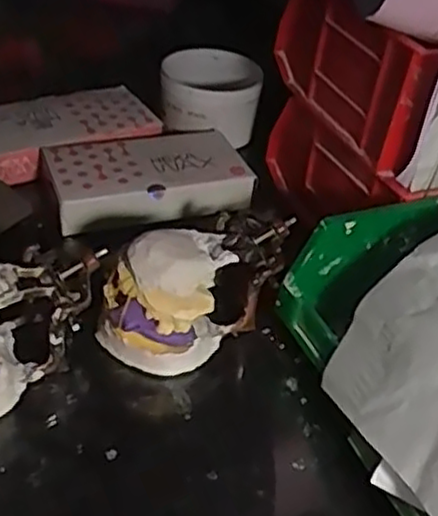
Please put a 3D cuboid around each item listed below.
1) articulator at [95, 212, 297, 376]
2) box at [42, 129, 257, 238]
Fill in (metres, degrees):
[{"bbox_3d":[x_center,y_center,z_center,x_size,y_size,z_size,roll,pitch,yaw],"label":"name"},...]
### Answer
[{"bbox_3d":[-0.012,0.018,0.439,0.117,0.068,0.058,-23,47,-33],"label":"articulator"},{"bbox_3d":[-0.056,-0.064,0.564,0.147,0.032,0.085,-10,40,-20],"label":"box"}]

